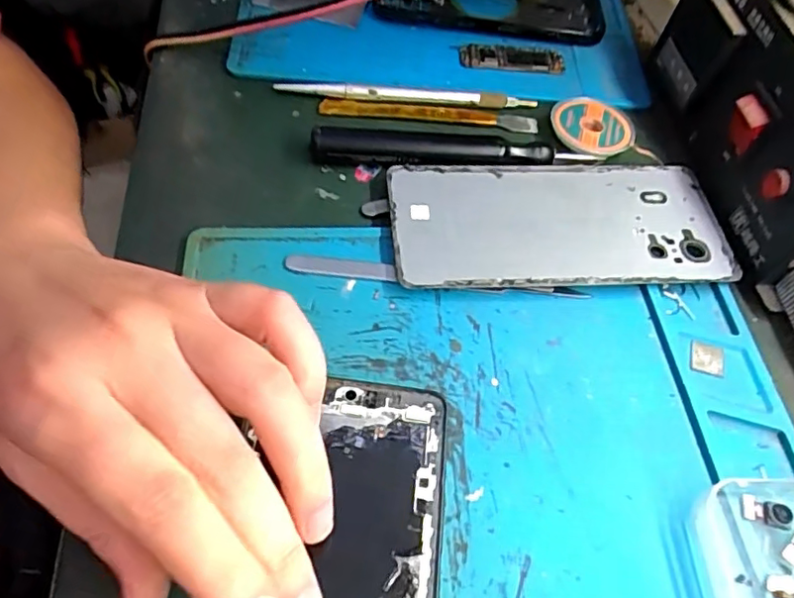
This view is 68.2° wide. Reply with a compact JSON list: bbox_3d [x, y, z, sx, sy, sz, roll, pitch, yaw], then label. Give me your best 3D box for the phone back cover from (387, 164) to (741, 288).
[{"bbox_3d":[0.077,-0.037,0.282,0.158,0.011,0.072,-1,57,-4],"label":"phone back cover"}]

